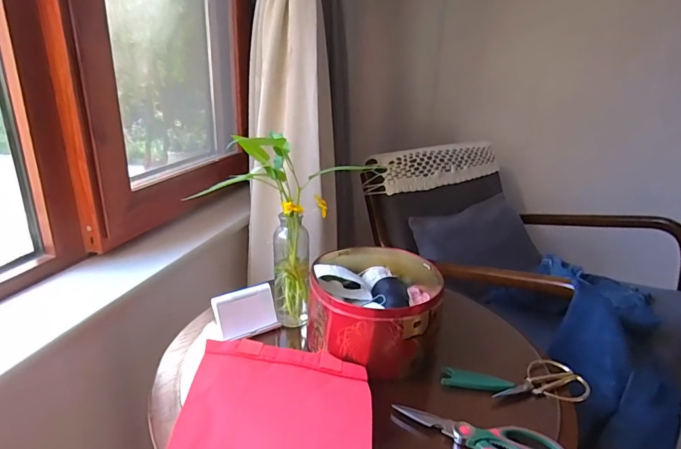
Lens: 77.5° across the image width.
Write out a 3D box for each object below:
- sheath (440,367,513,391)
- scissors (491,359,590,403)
[{"bbox_3d":[0.190,0.218,0.592,0.091,0.013,0.026,7,21,14],"label":"sheath"},{"bbox_3d":[0.279,0.226,0.587,0.138,0.016,0.074,-11,24,-30],"label":"scissors"}]

